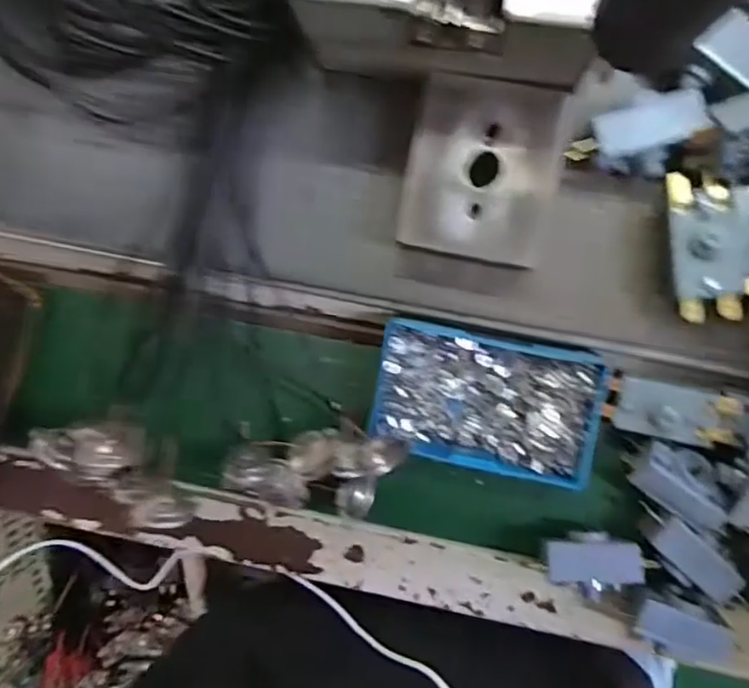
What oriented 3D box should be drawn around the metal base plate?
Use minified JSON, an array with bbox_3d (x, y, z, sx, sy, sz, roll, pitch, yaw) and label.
[{"bbox_3d":[0.050,-0.080,0.290,0.066,0.006,0.080,12,95,4],"label":"metal base plate"}]

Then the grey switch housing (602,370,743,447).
[{"bbox_3d":[0.151,0.035,0.321,0.064,0.015,0.028,14,95,4],"label":"grey switch housing"}]

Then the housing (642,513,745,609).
[{"bbox_3d":[0.165,0.111,0.330,0.051,0.019,0.021,42,97,1],"label":"housing"}]

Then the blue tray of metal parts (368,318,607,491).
[{"bbox_3d":[0.059,0.031,0.336,0.115,0.019,0.069,11,95,4],"label":"blue tray of metal parts"}]

